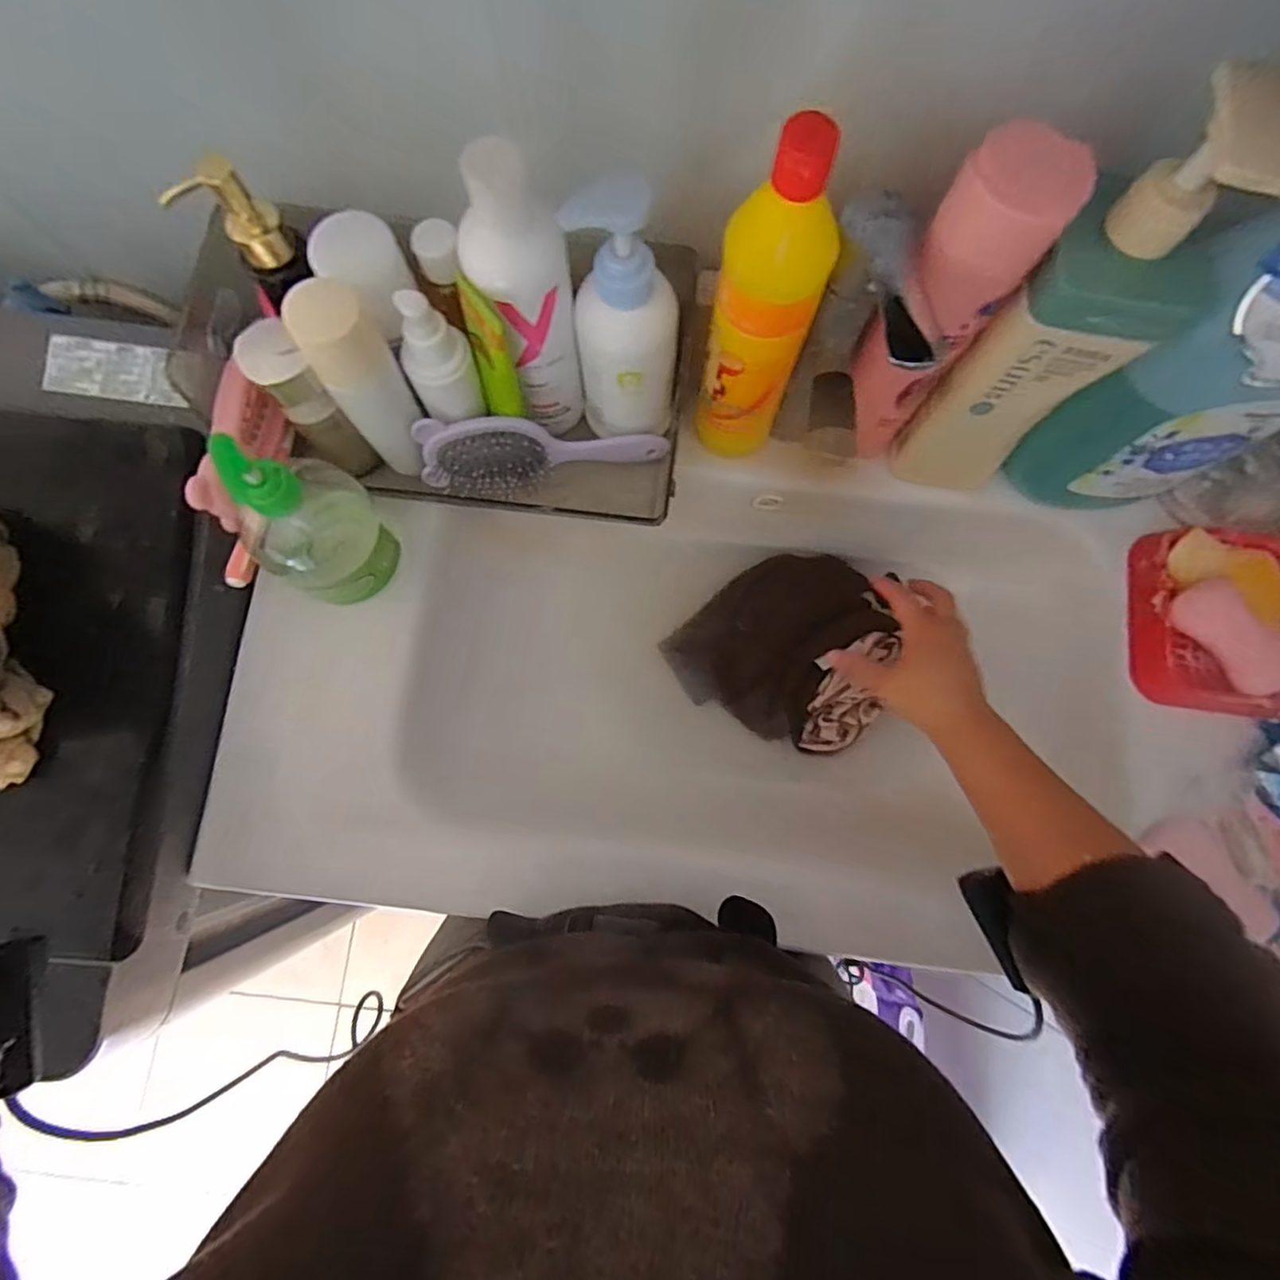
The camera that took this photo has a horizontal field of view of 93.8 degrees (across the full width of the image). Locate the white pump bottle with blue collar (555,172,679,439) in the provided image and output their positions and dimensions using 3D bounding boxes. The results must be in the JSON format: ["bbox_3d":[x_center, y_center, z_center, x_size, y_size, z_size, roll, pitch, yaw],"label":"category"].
[{"bbox_3d":[-0.010,-0.210,0.403,0.067,0.156,0.080,-1,78,-1],"label":"white pump bottle with blue collar"}]

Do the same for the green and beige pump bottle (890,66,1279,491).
[{"bbox_3d":[0.247,-0.174,0.366,0.084,0.272,0.060,13,73,2],"label":"green and beige pump bottle"}]

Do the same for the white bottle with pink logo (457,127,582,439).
[{"bbox_3d":[-0.073,-0.214,0.386,0.058,0.187,0.059,0,78,-1],"label":"white bottle with pink logo"}]

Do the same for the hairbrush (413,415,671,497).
[{"bbox_3d":[-0.072,-0.135,0.449,0.175,0.059,0.043,-8,78,-18],"label":"hairbrush"}]

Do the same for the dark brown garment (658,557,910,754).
[{"bbox_3d":[0.138,-0.003,0.541,0.182,0.071,0.170,27,79,5],"label":"dark brown garment"}]

